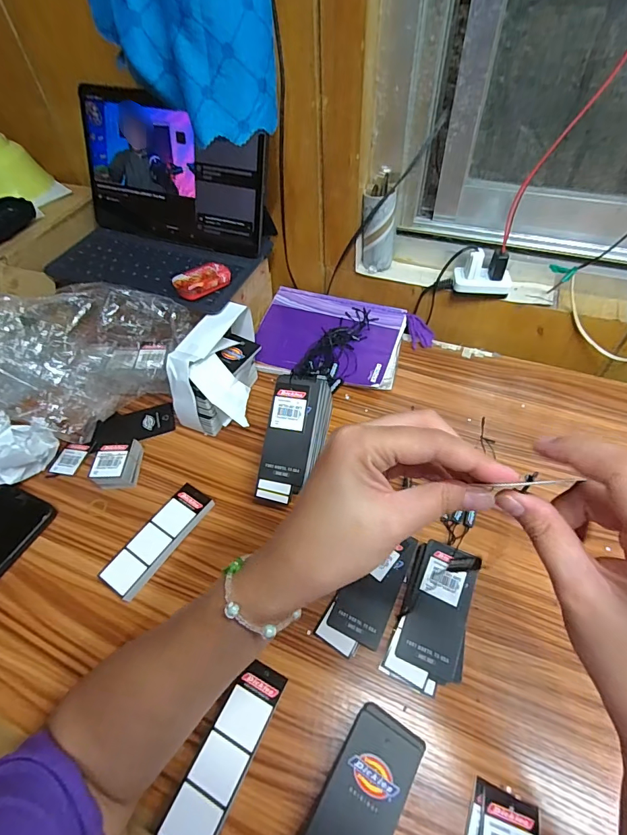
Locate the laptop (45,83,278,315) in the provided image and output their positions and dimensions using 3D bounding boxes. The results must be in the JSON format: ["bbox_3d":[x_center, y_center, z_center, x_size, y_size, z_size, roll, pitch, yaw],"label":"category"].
[{"bbox_3d":[-0.211,-0.264,0.519,0.271,0.152,0.188,16,54,15],"label":"laptop"}]

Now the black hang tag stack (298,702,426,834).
[{"bbox_3d":[0.031,0.273,0.291,0.054,0.023,0.117,26,56,22],"label":"black hang tag stack"}]

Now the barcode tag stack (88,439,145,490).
[{"bbox_3d":[-0.222,0.052,0.471,0.039,0.035,0.052,2,50,4],"label":"barcode tag stack"}]

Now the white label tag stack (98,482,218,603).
[{"bbox_3d":[-0.155,0.123,0.421,0.037,0.022,0.119,26,56,23],"label":"white label tag stack"}]

